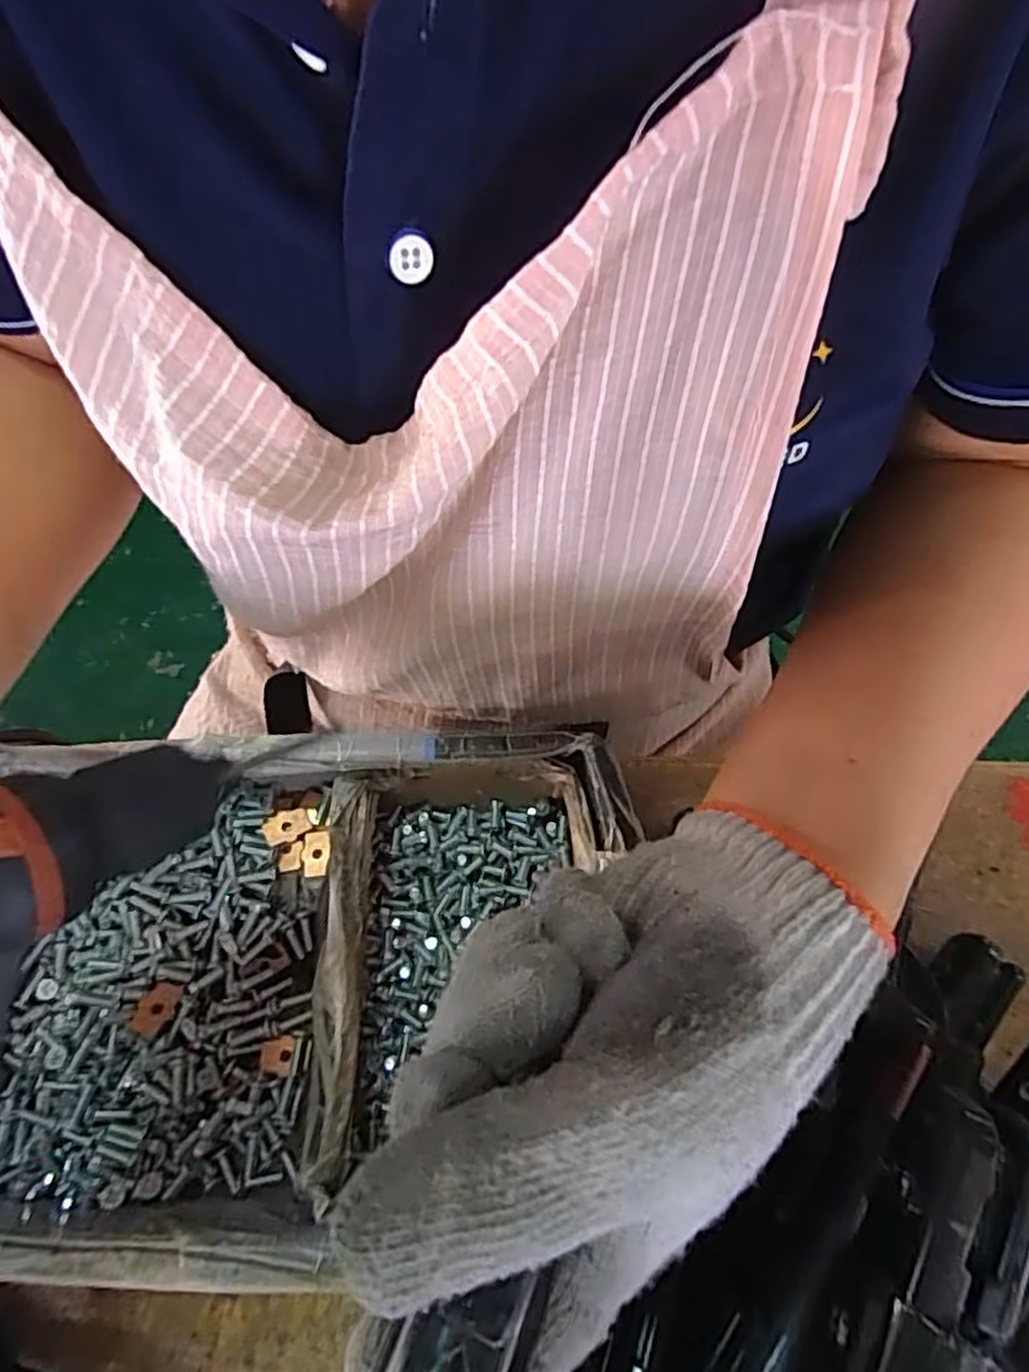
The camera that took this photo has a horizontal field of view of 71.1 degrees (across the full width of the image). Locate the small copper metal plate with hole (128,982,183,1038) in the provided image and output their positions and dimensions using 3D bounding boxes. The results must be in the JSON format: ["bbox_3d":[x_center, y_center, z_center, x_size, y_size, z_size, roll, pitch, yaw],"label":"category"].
[{"bbox_3d":[-0.142,0.128,0.286,0.014,0.004,0.020,17,54,0],"label":"small copper metal plate with hole"}]

